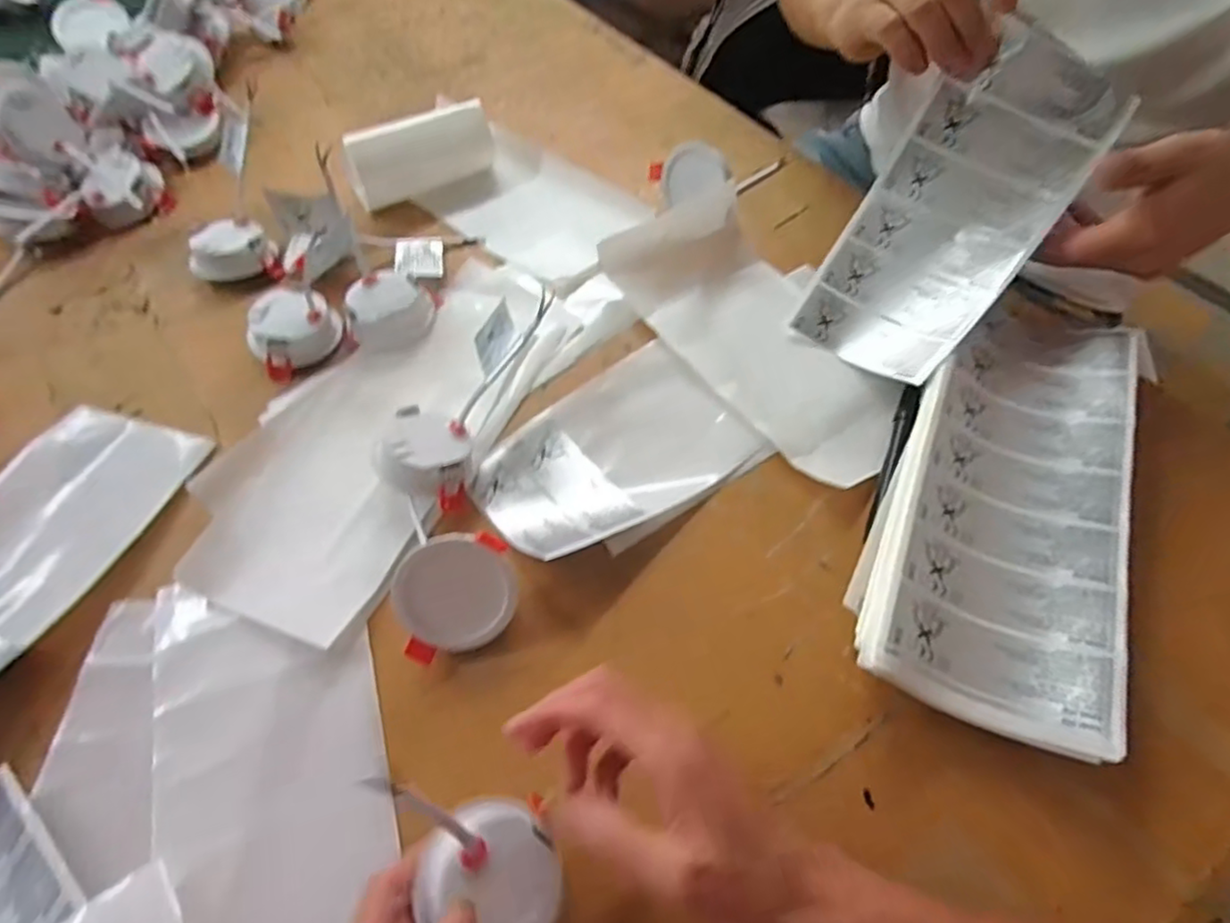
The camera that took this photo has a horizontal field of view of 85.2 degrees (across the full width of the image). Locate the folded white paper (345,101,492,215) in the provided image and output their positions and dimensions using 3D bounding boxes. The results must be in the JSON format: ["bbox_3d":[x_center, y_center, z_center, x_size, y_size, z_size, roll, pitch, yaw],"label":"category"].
[{"bbox_3d":[-0.182,-0.286,0.630,0.137,0.063,0.040,-27,62,-15],"label":"folded white paper"}]

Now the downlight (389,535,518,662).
[{"bbox_3d":[-0.097,0.080,0.410,0.071,0.022,0.071,-15,101,-4],"label":"downlight"}]

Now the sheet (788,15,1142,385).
[{"bbox_3d":[0.248,-0.184,0.495,0.124,0.040,0.247,38,101,22],"label":"sheet"}]

